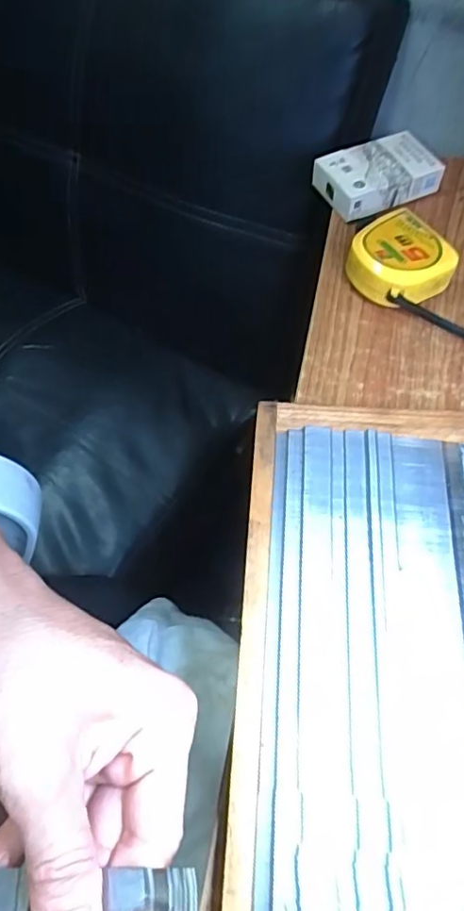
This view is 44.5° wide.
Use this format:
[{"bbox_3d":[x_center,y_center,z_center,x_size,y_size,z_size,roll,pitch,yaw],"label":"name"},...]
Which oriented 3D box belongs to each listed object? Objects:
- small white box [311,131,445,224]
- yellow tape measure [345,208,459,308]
[{"bbox_3d":[0.117,-0.225,0.459,0.086,0.028,0.056,-25,62,-10],"label":"small white box"},{"bbox_3d":[0.119,-0.135,0.406,0.063,0.035,0.065,-39,65,-17],"label":"yellow tape measure"}]

